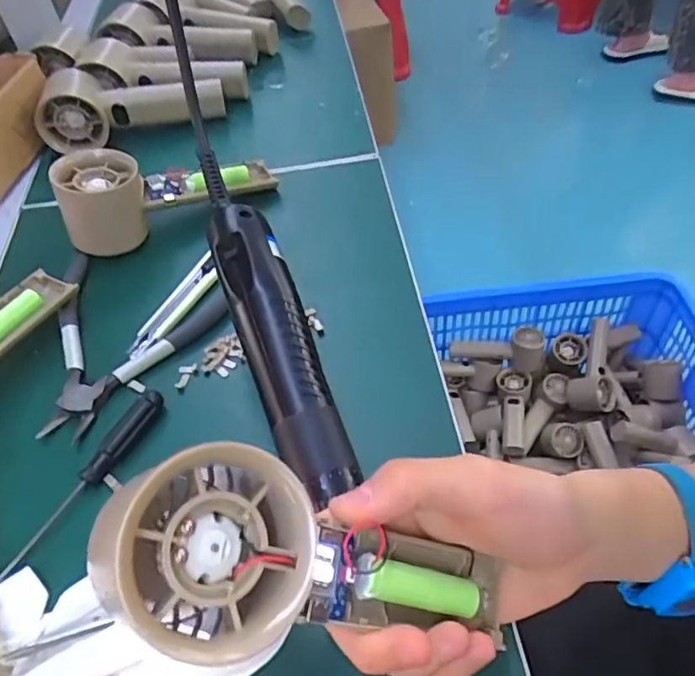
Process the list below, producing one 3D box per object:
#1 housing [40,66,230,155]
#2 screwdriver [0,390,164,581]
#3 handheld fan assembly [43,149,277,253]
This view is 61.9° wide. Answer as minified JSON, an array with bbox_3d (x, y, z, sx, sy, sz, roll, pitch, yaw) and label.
[{"bbox_3d":[-0.192,-0.207,0.514,0.157,0.047,0.059,-6,49,1],"label":"housing"},{"bbox_3d":[-0.136,0.076,0.307,0.013,0.012,0.116,19,54,20],"label":"screwdriver"},{"bbox_3d":[-0.135,-0.113,0.440,0.155,0.059,0.045,-18,53,-25],"label":"handheld fan assembly"}]

